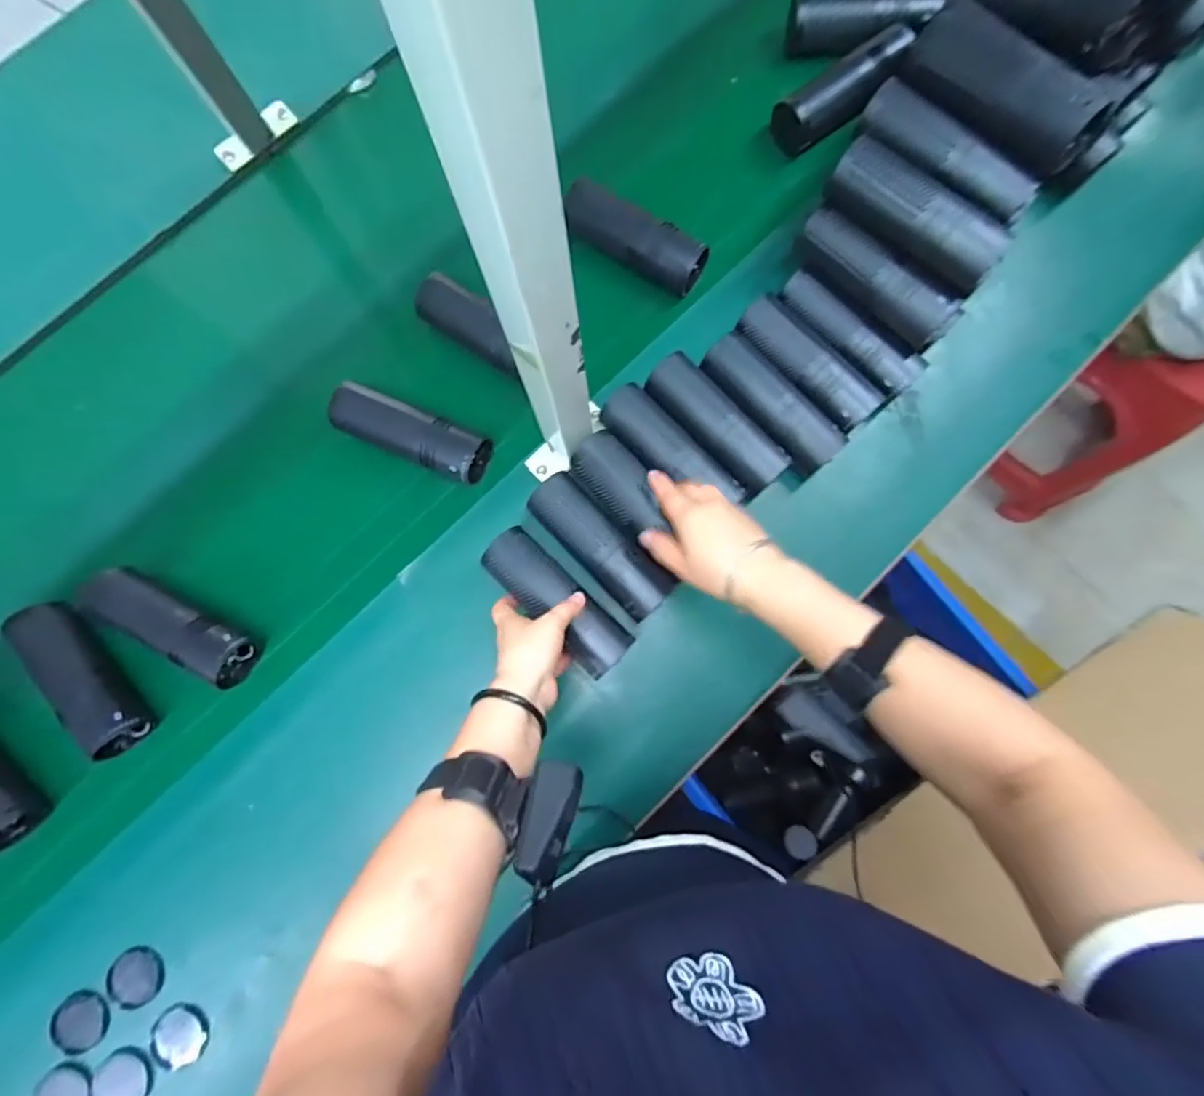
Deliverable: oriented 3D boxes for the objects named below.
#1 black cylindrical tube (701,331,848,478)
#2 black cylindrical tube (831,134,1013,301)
[{"bbox_3d":[0.165,-0.144,0.592,0.160,0.054,0.061,43,82,7],"label":"black cylindrical tube"},{"bbox_3d":[0.281,-0.301,0.519,0.165,0.045,0.057,42,82,7],"label":"black cylindrical tube"}]

